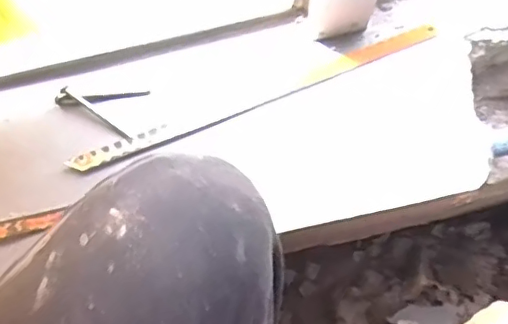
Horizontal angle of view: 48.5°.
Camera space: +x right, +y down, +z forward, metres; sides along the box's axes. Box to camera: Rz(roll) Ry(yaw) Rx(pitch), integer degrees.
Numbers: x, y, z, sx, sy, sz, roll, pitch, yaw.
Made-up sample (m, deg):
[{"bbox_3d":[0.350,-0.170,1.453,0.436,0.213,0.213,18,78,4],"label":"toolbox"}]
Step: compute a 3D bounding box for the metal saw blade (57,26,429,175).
[{"bbox_3d":[0.003,-0.047,0.419,0.286,0.008,0.017,-21,77,-4],"label":"metal saw blade"}]

